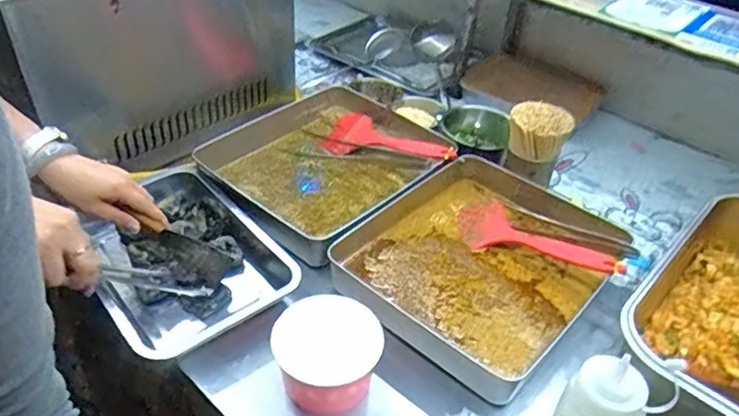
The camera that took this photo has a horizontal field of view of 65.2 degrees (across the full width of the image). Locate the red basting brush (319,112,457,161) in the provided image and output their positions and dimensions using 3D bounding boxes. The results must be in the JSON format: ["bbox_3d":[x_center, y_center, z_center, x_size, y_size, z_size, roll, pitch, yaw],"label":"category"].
[{"bbox_3d":[0.029,-0.108,0.955,0.238,0.035,0.095,16,38,35],"label":"red basting brush"}]

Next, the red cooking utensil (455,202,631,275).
[{"bbox_3d":[0.227,0.045,0.789,0.233,0.023,0.090,18,38,37],"label":"red cooking utensil"}]

